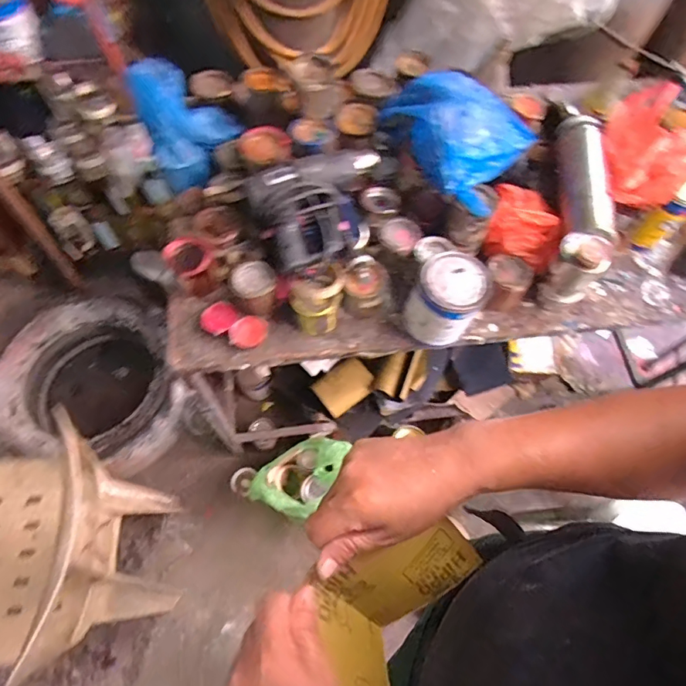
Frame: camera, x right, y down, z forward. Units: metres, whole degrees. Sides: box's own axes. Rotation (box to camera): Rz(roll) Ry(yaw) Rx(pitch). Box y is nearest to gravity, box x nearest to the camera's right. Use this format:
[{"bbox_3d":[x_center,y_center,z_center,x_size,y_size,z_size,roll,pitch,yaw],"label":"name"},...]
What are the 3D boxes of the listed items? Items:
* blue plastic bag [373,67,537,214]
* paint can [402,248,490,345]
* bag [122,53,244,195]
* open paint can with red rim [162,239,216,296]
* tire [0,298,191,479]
[{"bbox_3d":[0.211,-0.347,0.783,0.204,0.095,0.262,-27,69,-13],"label":"blue plastic bag"},{"bbox_3d":[0.161,-0.069,0.755,0.101,0.116,0.107,0,65,-1],"label":"paint can"},{"bbox_3d":[-0.278,-0.407,0.867,0.165,0.119,0.182,-28,69,-13],"label":"bag"},{"bbox_3d":[-0.248,-0.128,0.790,0.068,0.069,0.074,-29,69,-14],"label":"open paint can with red rim"},{"bbox_3d":[-0.697,0.122,1.345,0.515,0.149,0.456,12,65,4],"label":"tire"}]

